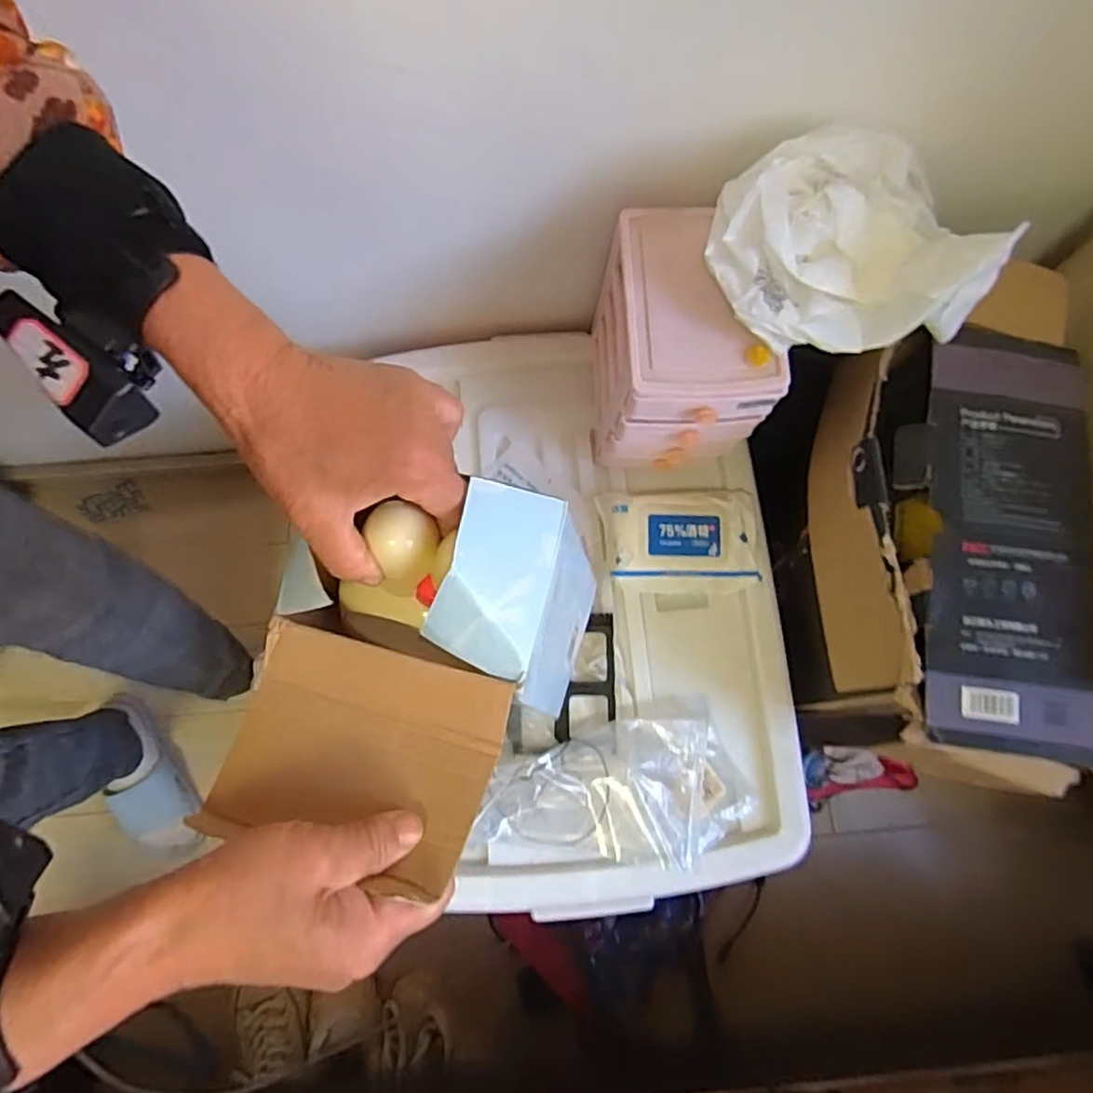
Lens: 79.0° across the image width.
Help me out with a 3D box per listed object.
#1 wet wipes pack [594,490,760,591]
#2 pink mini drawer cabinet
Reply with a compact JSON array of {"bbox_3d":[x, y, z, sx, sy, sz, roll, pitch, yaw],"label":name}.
[{"bbox_3d":[0.144,-0.005,0.711,0.163,0.028,0.106,-3,75,0],"label":"wet wipes pack"},{"bbox_3d":[0.128,-0.184,0.657,0.145,0.205,0.180,-2,75,0],"label":"pink mini drawer cabinet"}]

